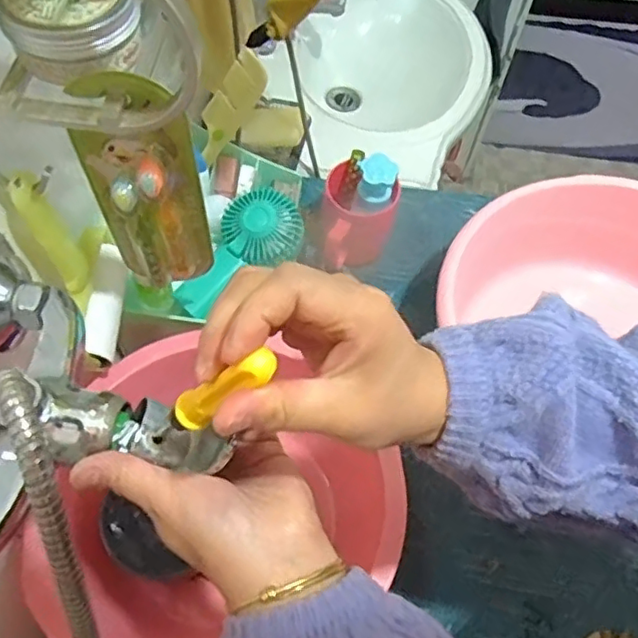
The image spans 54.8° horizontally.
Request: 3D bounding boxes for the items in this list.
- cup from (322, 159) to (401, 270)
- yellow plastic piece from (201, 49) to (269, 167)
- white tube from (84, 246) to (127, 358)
[{"bbox_3d":[0.044,-0.108,0.701,0.082,0.102,0.095,6,60,1],"label":"cup"},{"bbox_3d":[-0.093,-0.227,0.658,0.034,0.132,0.029,2,55,-37],"label":"yellow plastic piece"},{"bbox_3d":[-0.173,-0.017,0.503,0.020,0.028,0.101,-1,60,-3],"label":"white tube"}]

